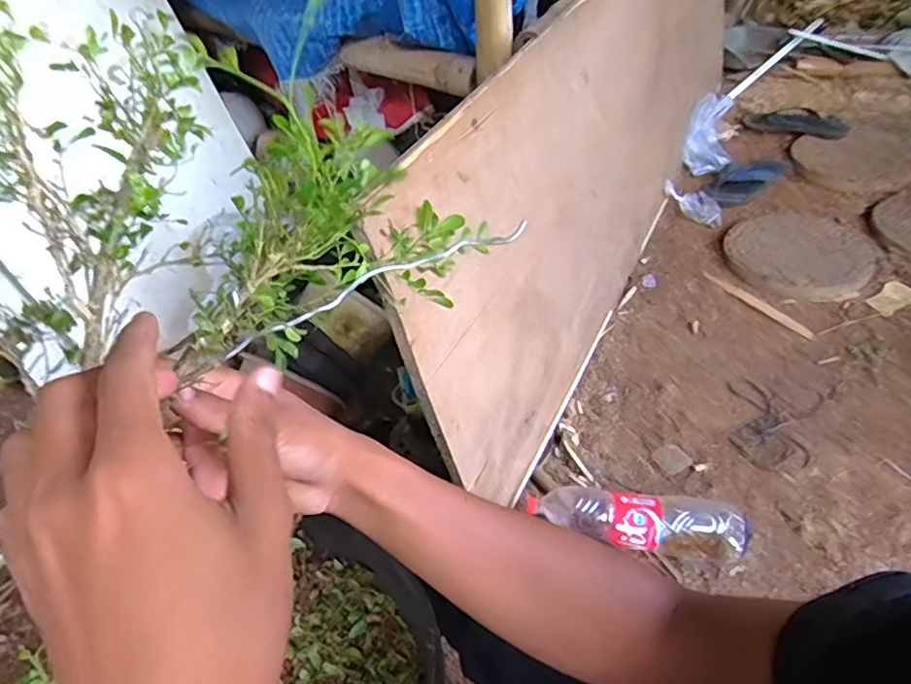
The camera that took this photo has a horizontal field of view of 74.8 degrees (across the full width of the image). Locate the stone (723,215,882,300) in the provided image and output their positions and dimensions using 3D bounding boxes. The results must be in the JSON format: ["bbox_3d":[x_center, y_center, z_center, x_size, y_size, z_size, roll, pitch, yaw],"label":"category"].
[{"bbox_3d":[0.733,-0.191,1.283,0.294,0.035,0.271,-3,43,3],"label":"stone"}]

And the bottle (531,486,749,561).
[{"bbox_3d":[0.272,0.269,0.899,0.316,0.073,0.080,5,44,11],"label":"bottle"}]

